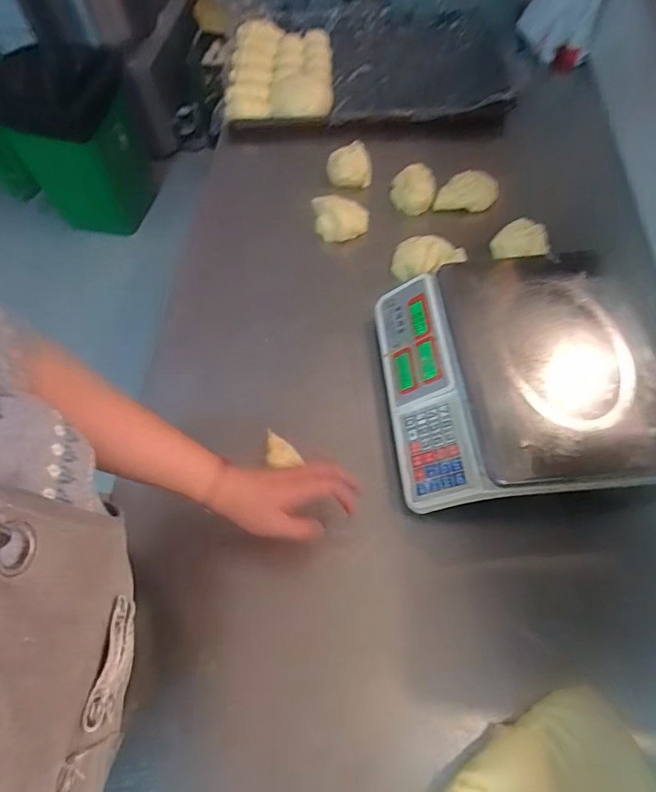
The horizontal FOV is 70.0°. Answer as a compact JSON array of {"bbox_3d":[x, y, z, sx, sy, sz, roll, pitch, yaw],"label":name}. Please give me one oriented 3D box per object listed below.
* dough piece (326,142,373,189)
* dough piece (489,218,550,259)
[{"bbox_3d":[0.050,-0.551,1.110,0.106,0.065,0.106,1,62,2],"label":"dough piece"},{"bbox_3d":[0.339,-0.273,0.830,0.094,0.041,0.086,-8,62,-3],"label":"dough piece"}]

